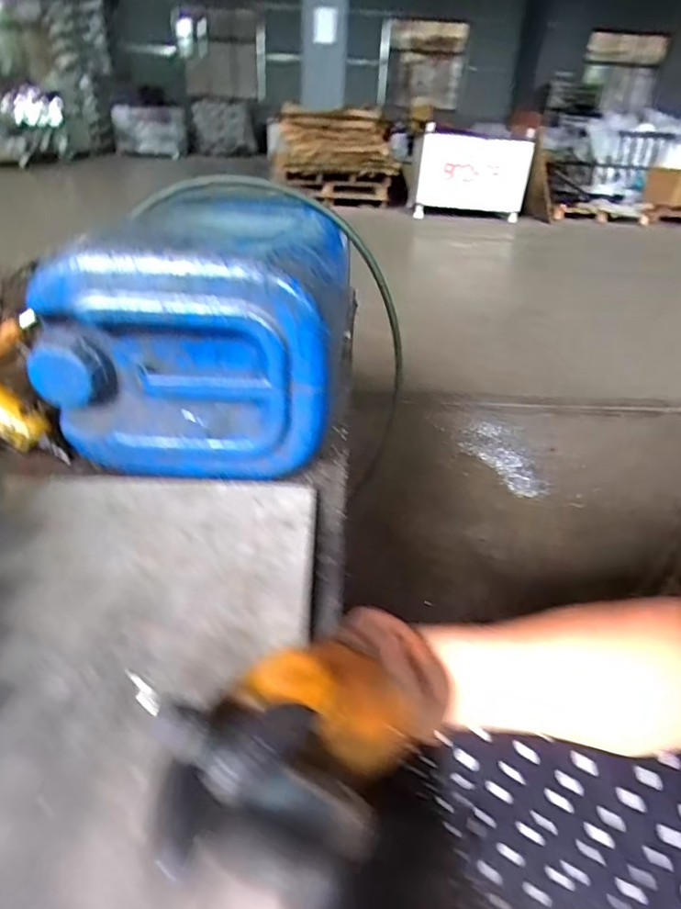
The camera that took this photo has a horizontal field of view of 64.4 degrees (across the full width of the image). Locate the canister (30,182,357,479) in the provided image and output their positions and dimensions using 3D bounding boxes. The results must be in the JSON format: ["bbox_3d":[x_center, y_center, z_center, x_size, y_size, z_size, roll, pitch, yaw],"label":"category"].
[{"bbox_3d":[-0.134,-0.158,0.641,0.276,0.234,0.337,6,32,4],"label":"canister"}]

